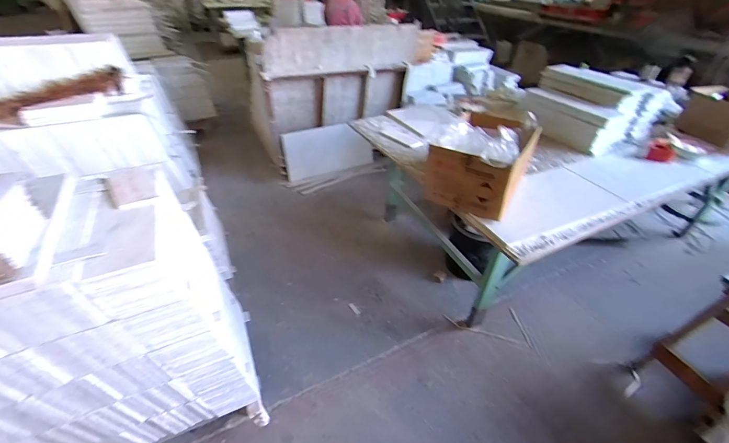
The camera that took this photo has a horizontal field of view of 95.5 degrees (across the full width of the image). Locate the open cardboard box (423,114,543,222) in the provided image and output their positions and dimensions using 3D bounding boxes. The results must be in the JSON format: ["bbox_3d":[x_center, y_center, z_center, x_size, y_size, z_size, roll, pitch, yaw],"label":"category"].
[{"bbox_3d":[0.437,-0.249,1.234,0.267,0.209,0.448,21,44,22],"label":"open cardboard box"}]

